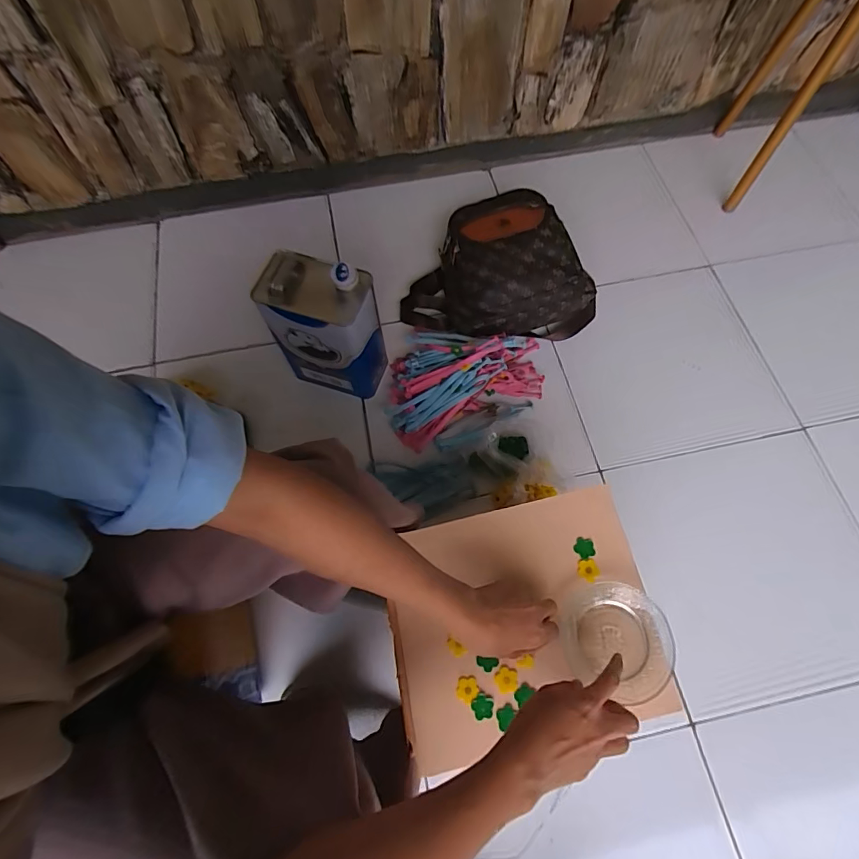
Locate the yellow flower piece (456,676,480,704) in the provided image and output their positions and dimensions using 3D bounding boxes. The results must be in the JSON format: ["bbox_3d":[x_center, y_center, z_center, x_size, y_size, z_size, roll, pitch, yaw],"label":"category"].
[{"bbox_3d":[0.039,0.269,0.464,0.023,0.004,0.024,0,68,0],"label":"yellow flower piece"}]

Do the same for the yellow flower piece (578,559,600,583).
[{"bbox_3d":[0.181,0.161,0.512,0.023,0.004,0.024,0,68,0],"label":"yellow flower piece"}]

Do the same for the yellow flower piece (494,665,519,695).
[{"bbox_3d":[0.081,0.261,0.468,0.024,0.004,0.023,0,68,0],"label":"yellow flower piece"}]

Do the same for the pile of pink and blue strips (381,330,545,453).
[{"bbox_3d":[0.071,-0.092,0.824,0.292,0.101,0.221,-5,68,-2],"label":"pile of pink and blue strips"}]

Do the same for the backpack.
[{"bbox_3d":[0.125,-0.317,0.882,0.372,0.152,0.261,-10,68,-4],"label":"backpack"}]

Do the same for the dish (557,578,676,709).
[{"bbox_3d":[0.197,0.222,0.475,0.111,0.023,0.110,0,68,0],"label":"dish"}]

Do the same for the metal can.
[{"bbox_3d":[-0.175,-0.175,0.771,0.172,0.247,0.109,17,69,7],"label":"metal can"}]

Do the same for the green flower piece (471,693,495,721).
[{"bbox_3d":[0.055,0.283,0.458,0.022,0.004,0.023,0,68,0],"label":"green flower piece"}]

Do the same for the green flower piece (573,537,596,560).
[{"bbox_3d":[0.180,0.138,0.520,0.023,0.005,0.022,0,68,0],"label":"green flower piece"}]

